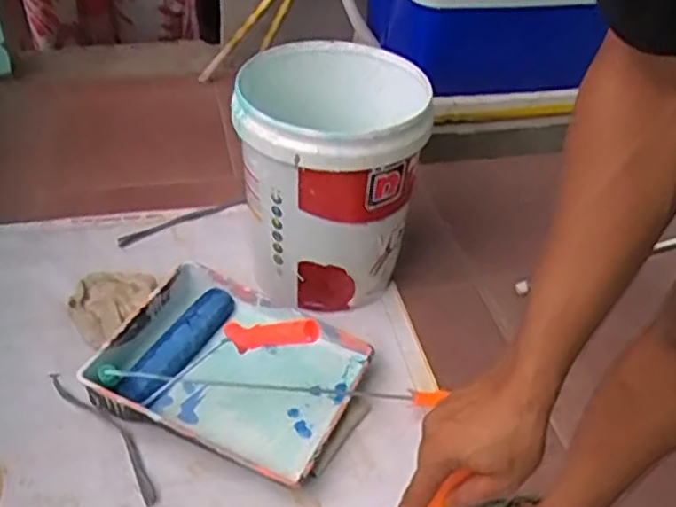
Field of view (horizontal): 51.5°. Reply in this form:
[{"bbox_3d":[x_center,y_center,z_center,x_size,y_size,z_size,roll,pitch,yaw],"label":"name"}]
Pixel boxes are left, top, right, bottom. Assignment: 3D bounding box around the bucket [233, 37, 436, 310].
[{"bbox_3d":[-0.004,-0.118,1.118,0.273,0.361,0.273,3,40,-2],"label":"bucket"}]

